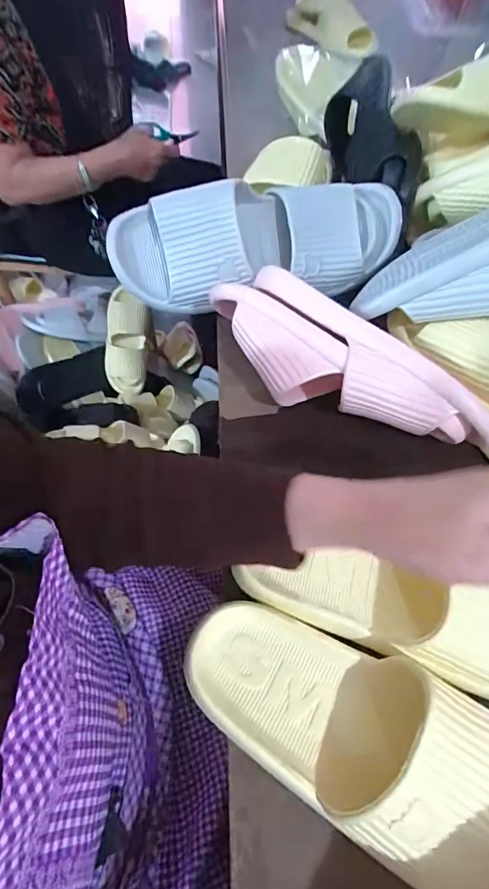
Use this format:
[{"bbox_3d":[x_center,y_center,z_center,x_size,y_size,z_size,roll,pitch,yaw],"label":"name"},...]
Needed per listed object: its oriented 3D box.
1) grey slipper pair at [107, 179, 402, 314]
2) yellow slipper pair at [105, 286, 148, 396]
[{"bbox_3d":[0.017,-0.220,0.483,0.310,0.097,0.093,-12,62,-9],"label":"grey slipper pair"},{"bbox_3d":[-0.317,-0.274,1.209,0.105,0.290,0.068,6,22,1],"label":"yellow slipper pair"}]

